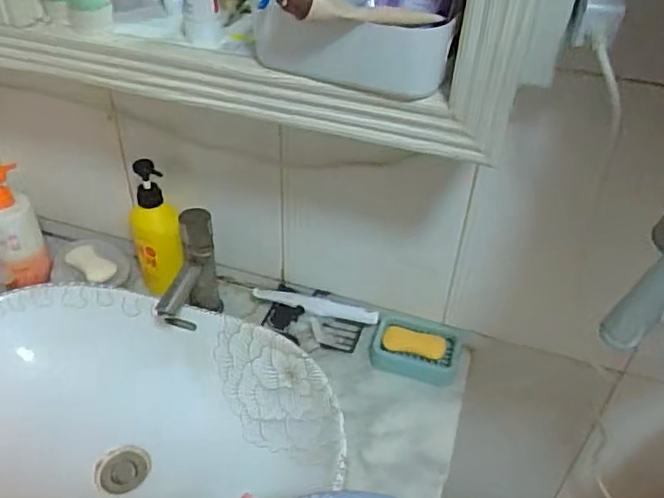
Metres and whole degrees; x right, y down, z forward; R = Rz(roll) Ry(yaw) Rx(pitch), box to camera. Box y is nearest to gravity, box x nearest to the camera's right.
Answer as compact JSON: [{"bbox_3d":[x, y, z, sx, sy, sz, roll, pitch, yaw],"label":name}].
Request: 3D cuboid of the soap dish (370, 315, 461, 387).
[{"bbox_3d":[0.119,0.145,0.863,0.122,0.031,0.088,10,40,6],"label":"soap dish"}]

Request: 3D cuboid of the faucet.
[{"bbox_3d":[-0.189,0.037,0.826,0.060,0.125,0.135,6,39,1],"label":"faucet"}]

